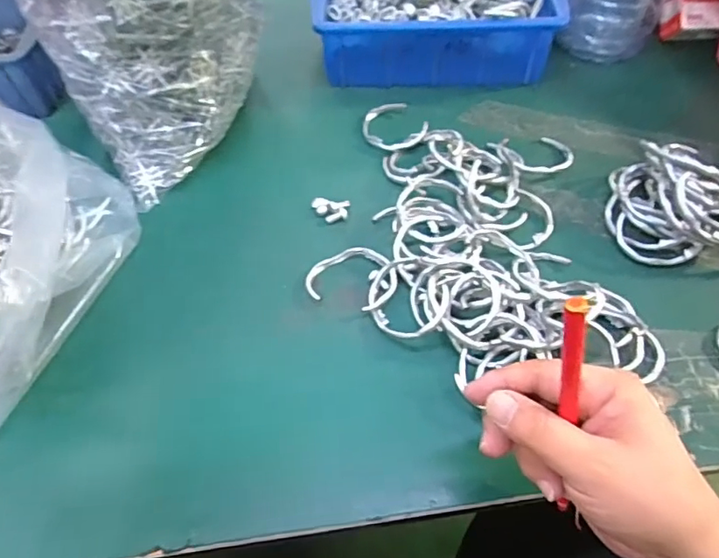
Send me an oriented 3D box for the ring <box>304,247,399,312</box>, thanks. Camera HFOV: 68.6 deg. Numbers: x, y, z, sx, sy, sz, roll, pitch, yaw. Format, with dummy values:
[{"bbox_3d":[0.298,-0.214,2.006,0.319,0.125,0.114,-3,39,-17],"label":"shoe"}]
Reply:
[{"bbox_3d":[-0.005,-0.003,0.406,0.066,0.010,0.051,14,57,10],"label":"ring"}]

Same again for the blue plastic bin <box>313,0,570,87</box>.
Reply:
[{"bbox_3d":[0.077,-0.291,0.561,0.234,0.078,0.182,2,55,2],"label":"blue plastic bin"}]

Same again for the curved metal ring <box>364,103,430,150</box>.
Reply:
[{"bbox_3d":[0.032,-0.145,0.499,0.051,0.014,0.065,-25,59,-16],"label":"curved metal ring"}]

